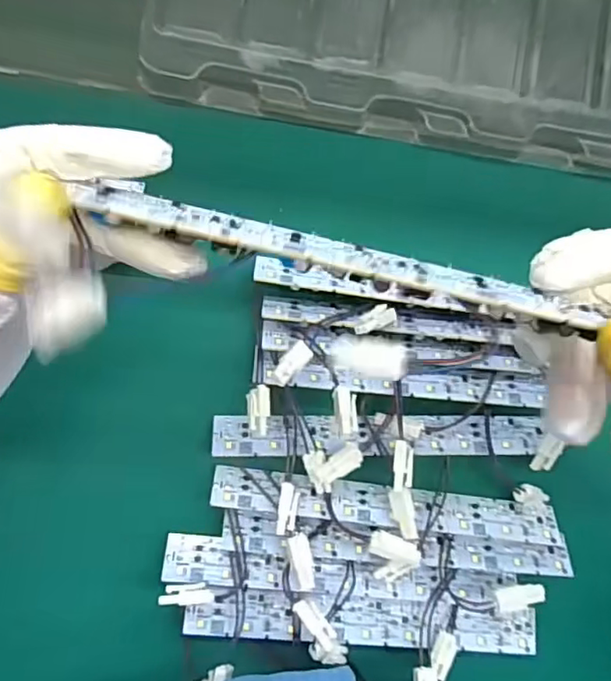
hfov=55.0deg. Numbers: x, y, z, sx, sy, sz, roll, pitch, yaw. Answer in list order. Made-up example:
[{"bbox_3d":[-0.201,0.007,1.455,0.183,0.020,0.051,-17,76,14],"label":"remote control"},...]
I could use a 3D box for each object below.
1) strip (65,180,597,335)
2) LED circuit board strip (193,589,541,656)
[{"bbox_3d":[0.013,-0.028,0.193,0.170,0.023,0.004,13,121,-3],"label":"strip"},{"bbox_3d":[0.033,0.152,0.316,0.190,0.009,0.024,6,73,-5],"label":"LED circuit board strip"}]

